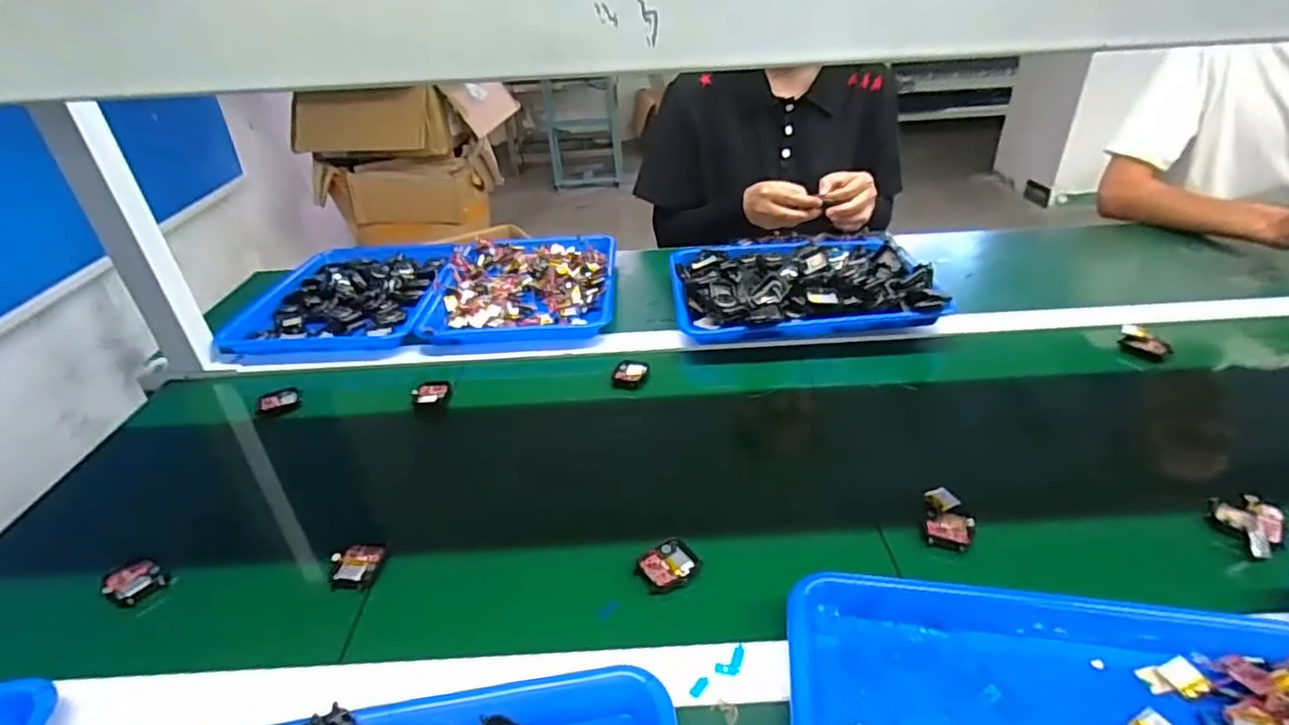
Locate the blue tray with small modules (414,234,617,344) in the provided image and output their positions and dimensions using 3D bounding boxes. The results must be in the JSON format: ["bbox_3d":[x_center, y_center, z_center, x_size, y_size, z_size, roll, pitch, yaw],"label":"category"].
[{"bbox_3d":[-0.172,-0.115,0.927,0.259,0.045,0.296,-4,35,-3],"label":"blue tray with small modules"}]

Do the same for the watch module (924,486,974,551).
[{"bbox_3d":[0.252,0.129,0.520,0.035,0.014,0.056,10,36,17],"label":"watch module"}]

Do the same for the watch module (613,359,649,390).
[{"bbox_3d":[-0.016,0.013,0.736,0.039,0.004,0.042,10,50,5],"label":"watch module"}]

